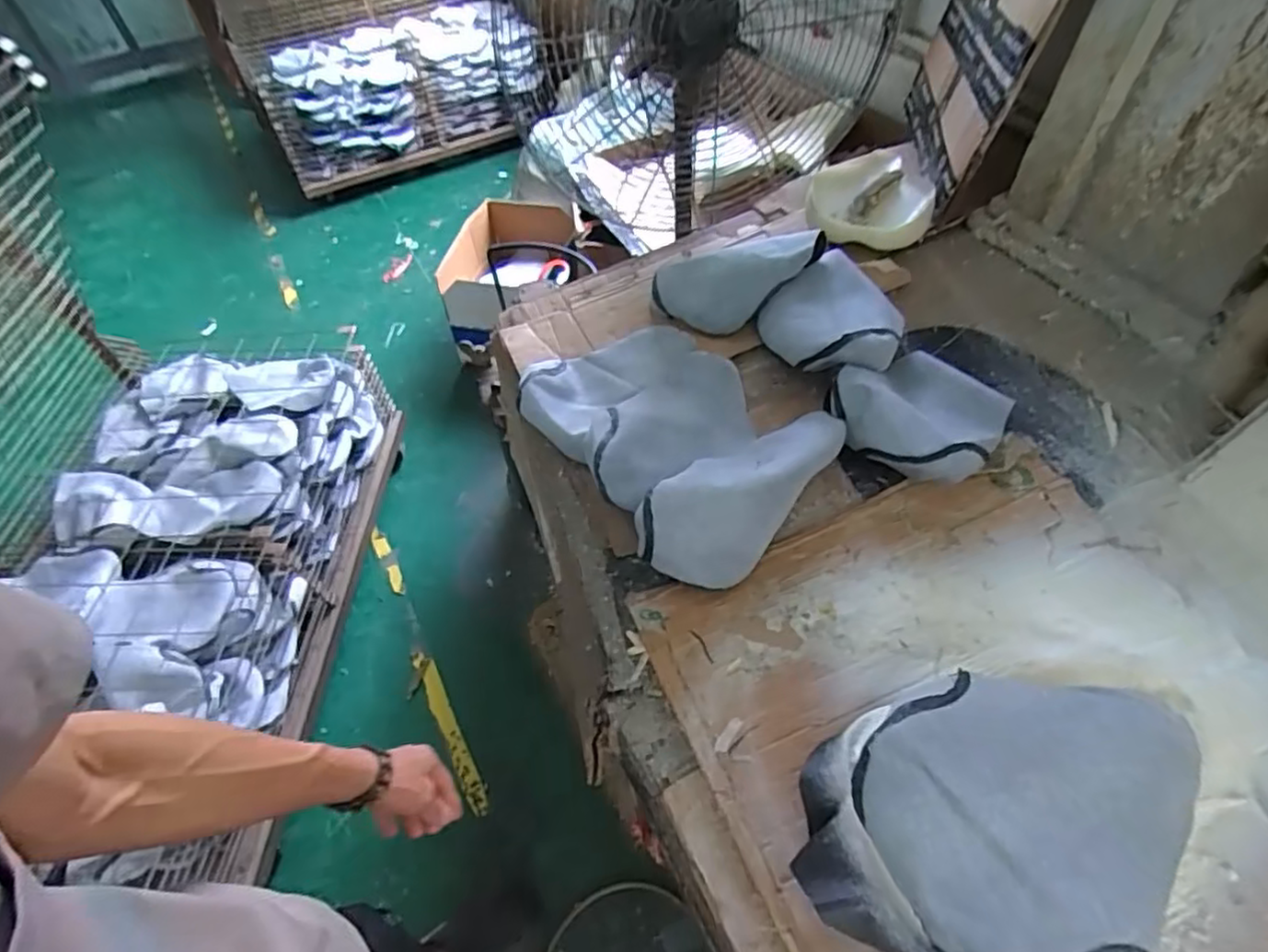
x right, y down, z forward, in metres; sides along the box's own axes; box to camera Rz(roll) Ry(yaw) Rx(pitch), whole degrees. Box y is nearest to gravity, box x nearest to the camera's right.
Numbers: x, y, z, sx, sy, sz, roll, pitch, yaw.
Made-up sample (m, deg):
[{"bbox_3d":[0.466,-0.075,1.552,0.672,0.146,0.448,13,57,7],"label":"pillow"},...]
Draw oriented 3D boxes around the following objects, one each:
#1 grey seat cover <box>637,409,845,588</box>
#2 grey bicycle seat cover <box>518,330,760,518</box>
[{"bbox_3d":[0.135,0.008,0.786,0.117,0.092,0.288,32,61,25],"label":"grey seat cover"},{"bbox_3d":[0.008,-0.111,0.907,0.275,0.065,0.273,-33,57,-20],"label":"grey bicycle seat cover"}]

